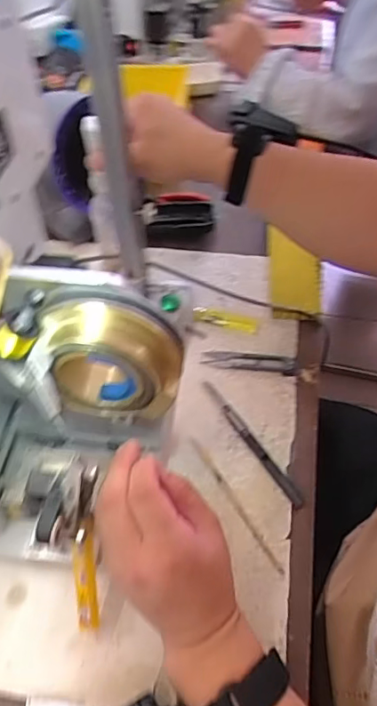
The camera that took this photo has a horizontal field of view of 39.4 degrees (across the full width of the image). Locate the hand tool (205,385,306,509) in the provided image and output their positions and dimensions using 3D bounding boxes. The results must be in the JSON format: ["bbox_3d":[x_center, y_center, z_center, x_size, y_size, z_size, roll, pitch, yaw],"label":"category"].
[{"bbox_3d":[0.062,0.088,0.537,0.012,0.005,0.162,-26,55,-19],"label":"hand tool"}]

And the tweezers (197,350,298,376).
[{"bbox_3d":[0.069,0.009,0.600,0.102,0.004,0.024,7,52,7],"label":"tweezers"}]

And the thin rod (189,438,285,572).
[{"bbox_3d":[0.042,0.139,0.498,0.008,0.004,0.152,-24,55,-17],"label":"thin rod"}]

